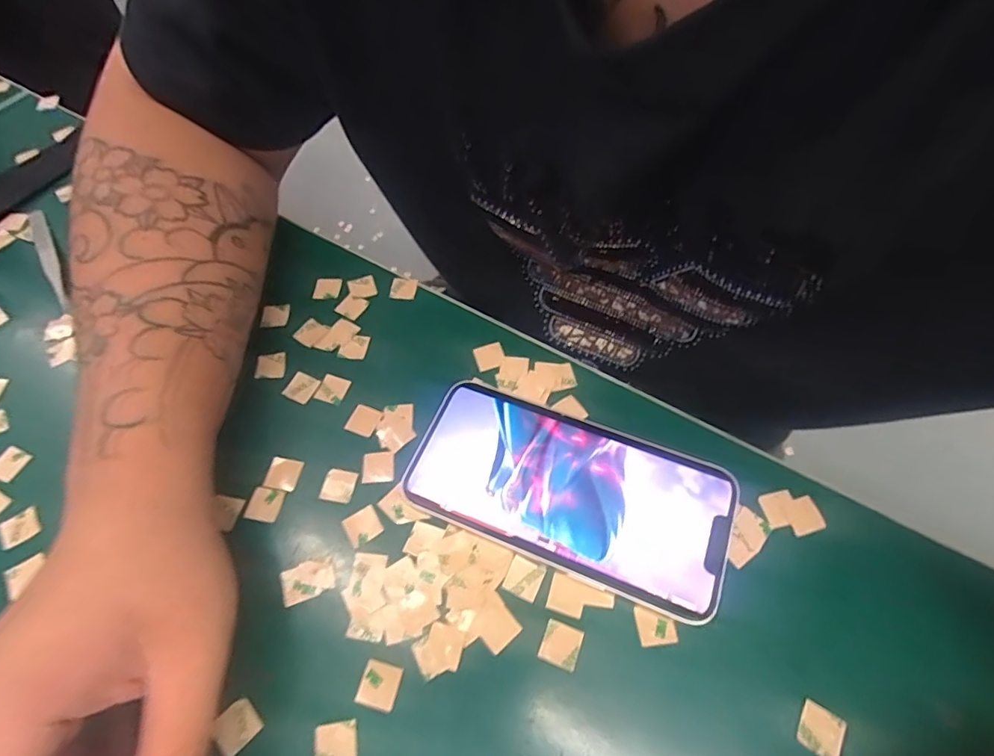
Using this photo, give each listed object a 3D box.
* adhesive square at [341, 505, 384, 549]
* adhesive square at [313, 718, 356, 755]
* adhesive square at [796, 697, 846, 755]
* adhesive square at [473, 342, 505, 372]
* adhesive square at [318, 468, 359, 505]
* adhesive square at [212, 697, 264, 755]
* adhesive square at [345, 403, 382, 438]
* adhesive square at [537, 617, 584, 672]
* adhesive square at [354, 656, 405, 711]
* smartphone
[{"bbox_3d":[-0.062,0.069,0.235,0.016,0.004,0.015,-32,64,-13],"label":"adhesive square"},{"bbox_3d":[-0.062,0.140,0.192,0.016,0.004,0.015,-10,61,-3],"label":"adhesive square"},{"bbox_3d":[0.122,0.133,0.190,0.015,0.004,0.016,26,66,16],"label":"adhesive square"},{"bbox_3d":[-0.004,-0.012,0.280,0.016,0.004,0.015,-20,66,-6],"label":"adhesive square"},{"bbox_3d":[-0.077,0.052,0.244,0.015,0.004,0.015,9,62,8],"label":"adhesive square"},{"bbox_3d":[-0.101,0.136,0.197,0.015,0.004,0.015,-40,66,-18],"label":"adhesive square"},{"bbox_3d":[-0.069,0.021,0.262,0.015,0.004,0.015,18,63,12],"label":"adhesive square"},{"bbox_3d":[0.026,0.110,0.209,0.015,0.004,0.016,16,70,22],"label":"adhesive square"},{"bbox_3d":[-0.047,0.122,0.201,0.016,0.004,0.016,13,62,10],"label":"adhesive square"},{"bbox_3d":[0.032,0.051,0.236,0.143,0.009,0.071,20,64,13],"label":"smartphone"}]

